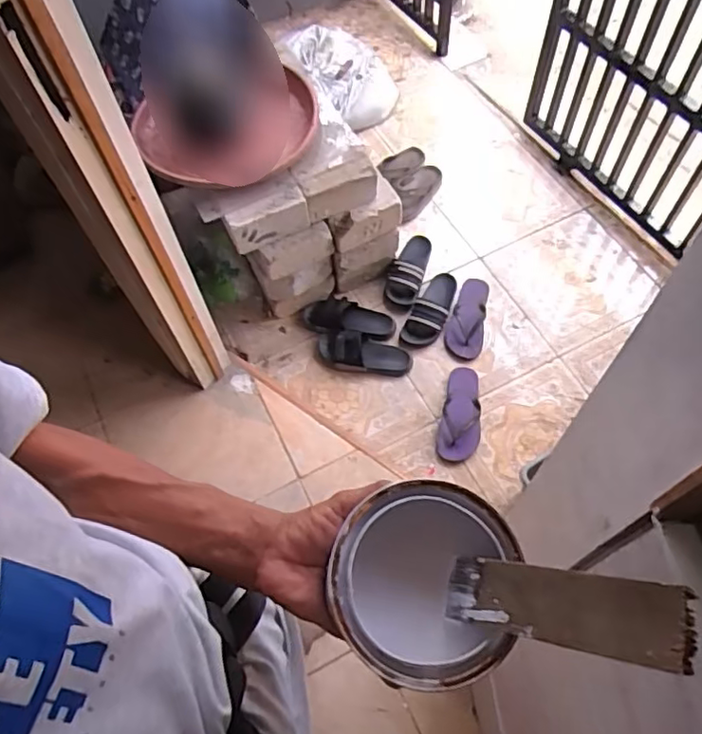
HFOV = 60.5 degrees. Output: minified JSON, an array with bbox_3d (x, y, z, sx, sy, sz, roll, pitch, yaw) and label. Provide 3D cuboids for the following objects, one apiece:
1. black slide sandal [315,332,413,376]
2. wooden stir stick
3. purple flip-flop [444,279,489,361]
[{"bbox_3d":[0.036,-0.042,1.662,0.268,0.054,0.108,10,63,9],"label":"black slide sandal"},{"bbox_3d":[0.095,0.113,0.286,0.009,0.125,0.033,40,60,-25],"label":"wooden stir stick"},{"bbox_3d":[0.338,-0.145,1.732,0.102,0.035,0.268,12,63,10],"label":"purple flip-flop"}]

